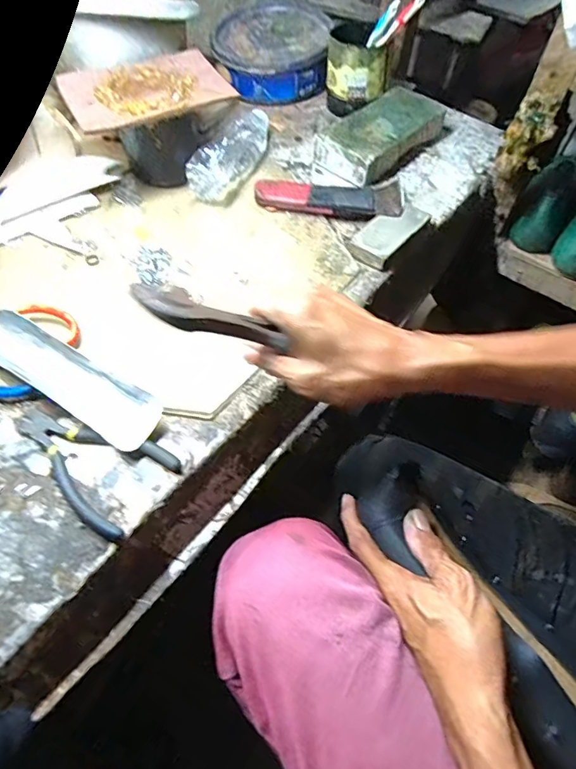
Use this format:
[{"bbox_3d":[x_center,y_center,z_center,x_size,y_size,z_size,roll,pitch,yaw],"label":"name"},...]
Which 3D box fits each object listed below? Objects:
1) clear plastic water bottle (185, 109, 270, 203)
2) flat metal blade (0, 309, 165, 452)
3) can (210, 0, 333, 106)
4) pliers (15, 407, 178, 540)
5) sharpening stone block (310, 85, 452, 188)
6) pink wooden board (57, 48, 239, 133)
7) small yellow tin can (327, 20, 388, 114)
[{"bbox_3d":[-0.068,-0.305,0.630,0.054,0.045,0.175,18,57,9],"label":"clear plastic water bottle"},{"bbox_3d":[-0.197,-0.009,0.428,0.191,0.010,0.050,32,66,11],"label":"flat metal blade"},{"bbox_3d":[-0.024,-0.520,0.757,0.172,0.064,0.198,6,56,2],"label":"can"},{"bbox_3d":[-0.169,0.059,0.397,0.144,0.012,0.078,28,59,15],"label":"pliers"},{"bbox_3d":[0.124,-0.338,0.657,0.106,0.040,0.223,35,62,19],"label":"sharpening stone block"},{"bbox_3d":[-0.165,-0.346,0.565,0.178,0.010,0.120,-23,60,-18],"label":"pink wooden board"},{"bbox_3d":[0.096,-0.440,0.686,0.083,0.098,0.072,9,57,3],"label":"small yellow tin can"}]

